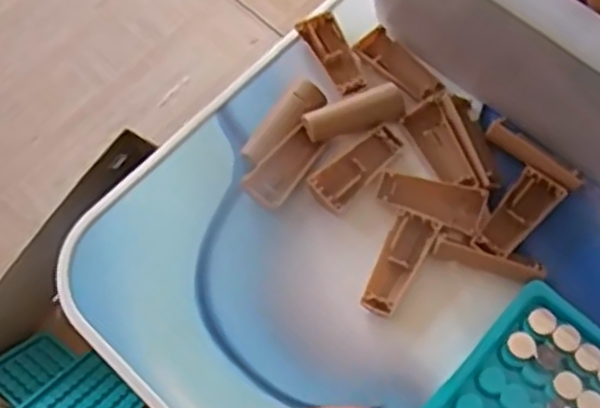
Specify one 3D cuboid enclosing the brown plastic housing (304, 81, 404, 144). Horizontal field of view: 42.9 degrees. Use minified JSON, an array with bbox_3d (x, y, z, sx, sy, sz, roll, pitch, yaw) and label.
[{"bbox_3d":[0.027,-0.044,0.375,0.051,0.008,0.017,-22,68,-5],"label":"brown plastic housing"}]

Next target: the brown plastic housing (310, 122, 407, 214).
[{"bbox_3d":[0.028,-0.018,0.368,0.050,0.005,0.022,-42,71,-13],"label":"brown plastic housing"}]

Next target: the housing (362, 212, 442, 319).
[{"bbox_3d":[0.045,0.028,0.347,0.018,0.012,0.047,24,71,13],"label":"housing"}]

